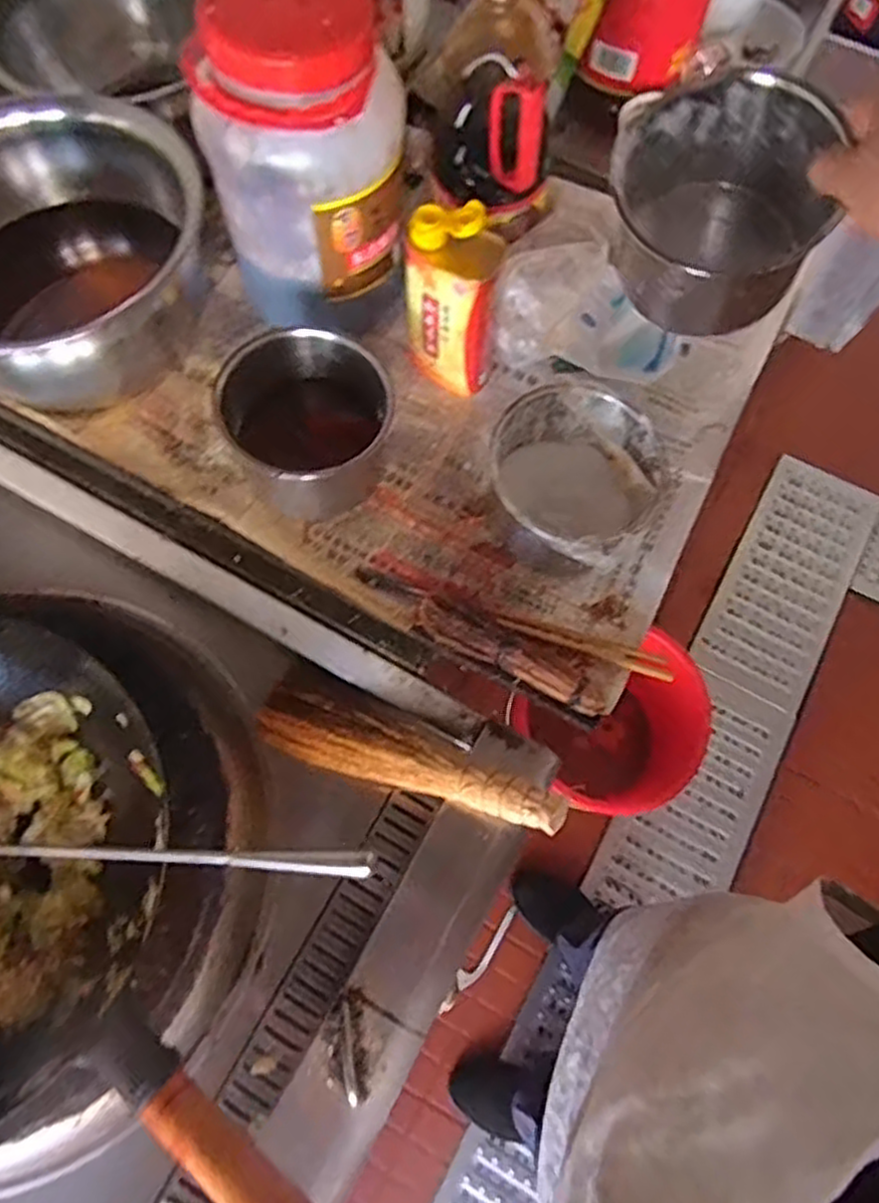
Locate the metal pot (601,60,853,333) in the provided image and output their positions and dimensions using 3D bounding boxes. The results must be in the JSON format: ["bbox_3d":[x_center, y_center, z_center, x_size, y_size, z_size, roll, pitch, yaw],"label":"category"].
[{"bbox_3d":[0.206,-0.291,0.562,0.146,0.137,0.126,25,71,9],"label":"metal pot"}]

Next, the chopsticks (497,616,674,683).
[{"bbox_3d":[0.130,0.042,0.665,0.158,0.012,0.018,16,70,5],"label":"chopsticks"}]

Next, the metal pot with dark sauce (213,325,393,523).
[{"bbox_3d":[-0.118,-0.163,0.680,0.140,0.115,0.149,0,69,-1],"label":"metal pot with dark sauce"}]

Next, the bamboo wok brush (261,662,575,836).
[{"bbox_3d":[-0.035,0.140,0.688,0.312,0.040,0.077,16,68,28],"label":"bamboo wok brush"}]

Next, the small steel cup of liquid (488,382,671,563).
[{"bbox_3d":[0.116,-0.104,0.675,0.142,0.091,0.146,0,69,-1],"label":"small steel cup of liquid"}]

